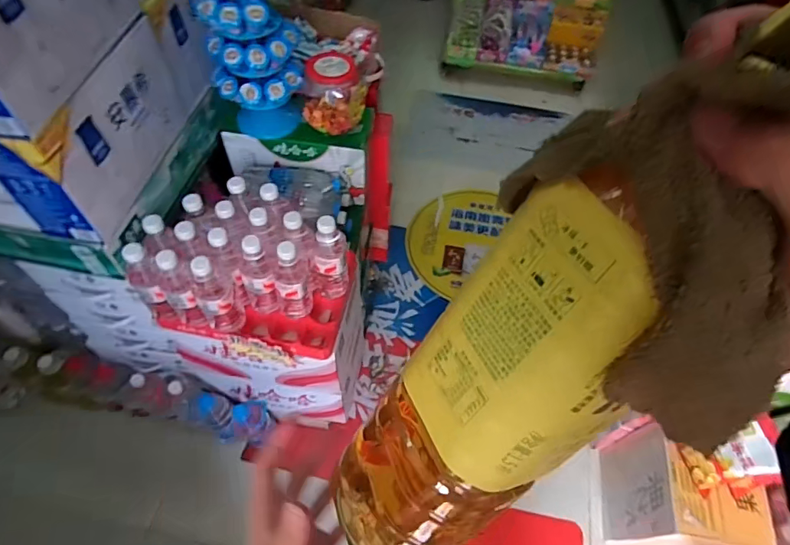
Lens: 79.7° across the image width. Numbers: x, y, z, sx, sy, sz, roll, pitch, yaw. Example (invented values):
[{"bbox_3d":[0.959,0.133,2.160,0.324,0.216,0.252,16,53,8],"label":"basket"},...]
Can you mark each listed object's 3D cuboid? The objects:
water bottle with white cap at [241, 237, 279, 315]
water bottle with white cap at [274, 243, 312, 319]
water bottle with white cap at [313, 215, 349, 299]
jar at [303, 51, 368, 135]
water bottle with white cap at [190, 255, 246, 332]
[{"bbox_3d":[-0.262,0.015,0.911,0.060,0.225,0.062,-17,59,-14],"label":"water bottle with white cap"},{"bbox_3d":[-0.198,0.020,0.912,0.072,0.229,0.068,-9,57,-9],"label":"water bottle with white cap"},{"bbox_3d":[-0.125,-0.022,0.925,0.064,0.194,0.055,-4,56,-6],"label":"water bottle with white cap"},{"bbox_3d":[-0.133,-0.389,1.049,0.137,0.157,0.127,1,56,-2],"label":"jar"},{"bbox_3d":[-0.334,0.039,0.883,0.069,0.202,0.068,-26,61,-19],"label":"water bottle with white cap"}]

